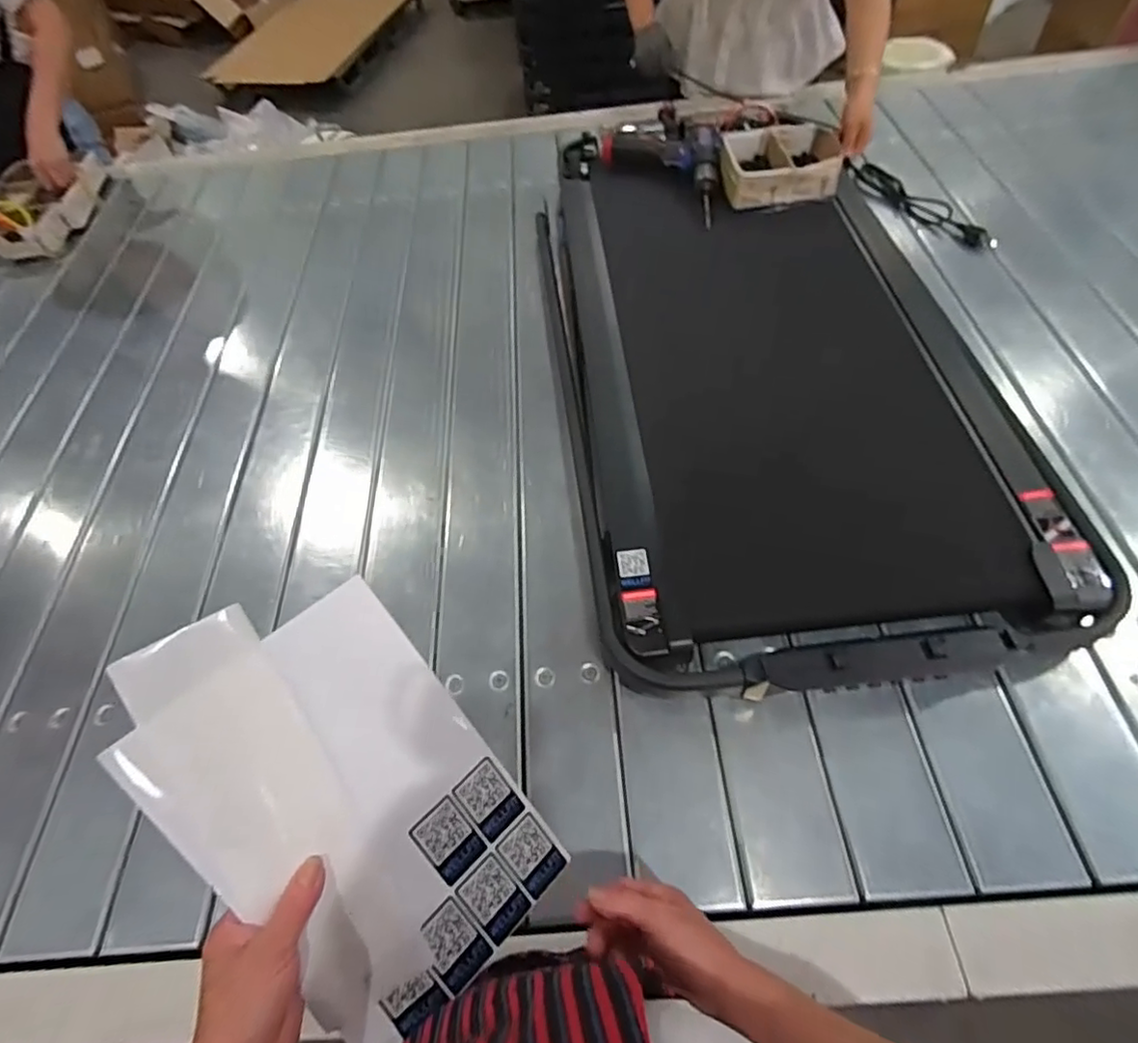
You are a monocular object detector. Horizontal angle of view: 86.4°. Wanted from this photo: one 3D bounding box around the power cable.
[{"bbox_3d":[0.639,-0.582,1.105,0.075,0.045,0.314,-28,58,-14],"label":"power cable"}]

